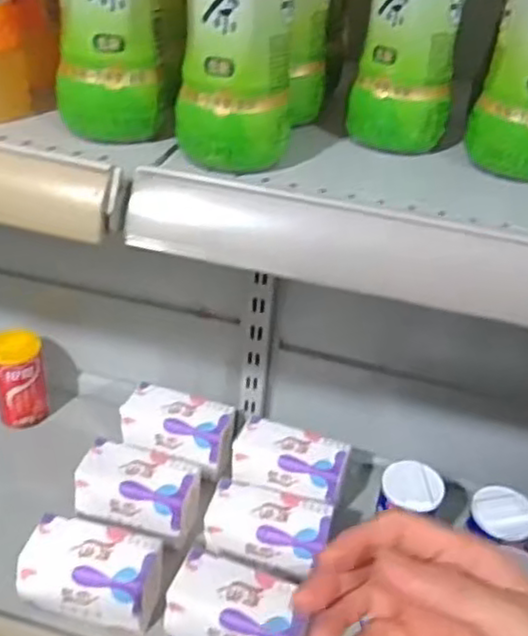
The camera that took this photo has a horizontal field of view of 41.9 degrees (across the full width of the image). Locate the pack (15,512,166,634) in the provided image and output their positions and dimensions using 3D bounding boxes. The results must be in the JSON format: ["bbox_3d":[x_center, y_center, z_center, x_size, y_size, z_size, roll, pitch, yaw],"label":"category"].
[{"bbox_3d":[-0.176,0.261,0.704,0.133,0.074,0.070,9,36,6],"label":"pack"}]

